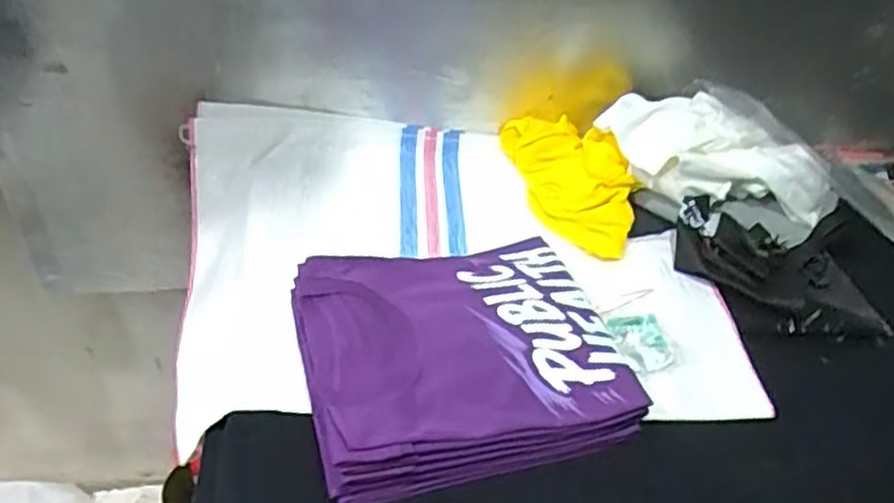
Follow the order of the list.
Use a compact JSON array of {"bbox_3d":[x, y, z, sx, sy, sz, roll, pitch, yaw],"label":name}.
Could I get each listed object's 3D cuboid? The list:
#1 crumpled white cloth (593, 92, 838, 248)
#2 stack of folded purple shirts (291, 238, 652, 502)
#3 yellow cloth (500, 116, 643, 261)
[{"bbox_3d":[0.376,-0.123,1.028,0.321,0.150,0.176,31,45,30],"label":"crumpled white cloth"},{"bbox_3d":[0.009,0.108,0.777,0.326,0.078,0.284,-9,40,-17],"label":"stack of folded purple shirts"},{"bbox_3d":[0.187,-0.125,1.069,0.121,0.087,0.287,-11,41,-18],"label":"yellow cloth"}]

